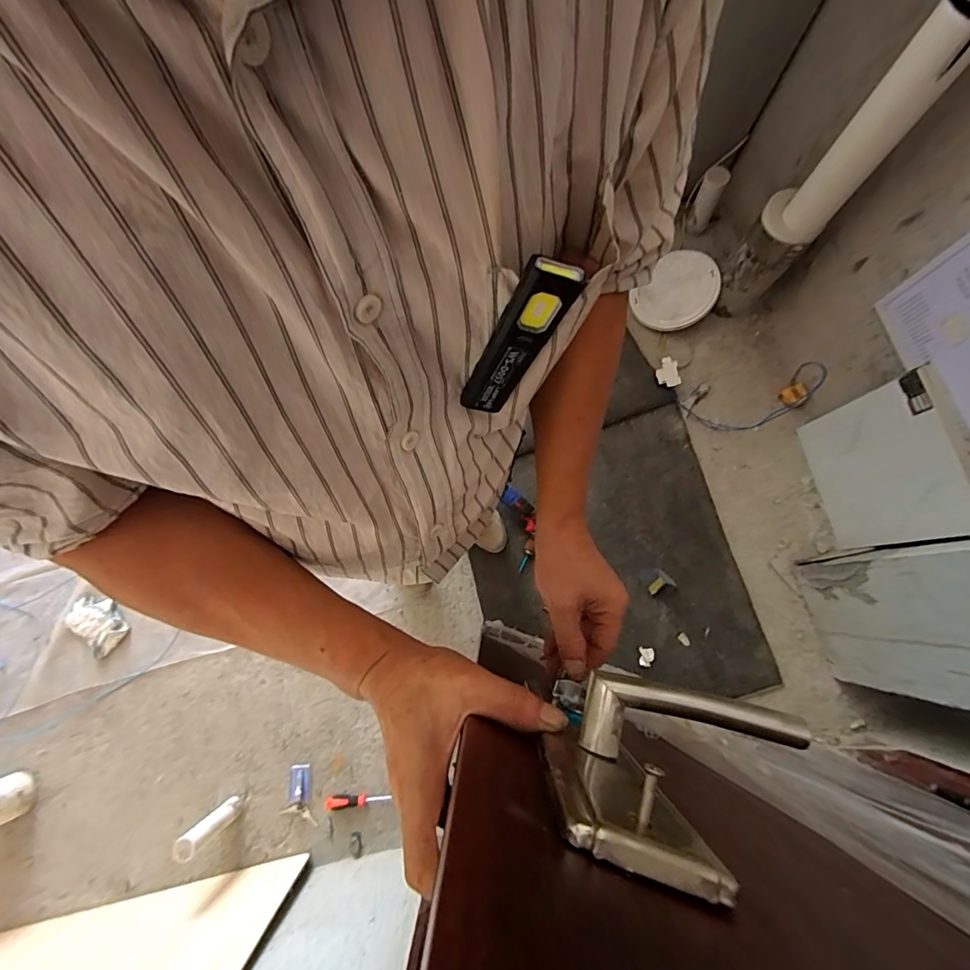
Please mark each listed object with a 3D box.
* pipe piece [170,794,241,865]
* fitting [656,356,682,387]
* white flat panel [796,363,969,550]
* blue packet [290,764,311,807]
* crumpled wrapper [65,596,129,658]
[{"bbox_3d":[-0.675,0.845,1.097,0.052,0.186,0.056,-35,78,-8],"label":"pipe piece"},{"bbox_3d":[0.577,-0.355,1.387,0.060,0.050,0.091,-11,76,-2],"label":"fitting"},{"bbox_3d":[1.065,-0.047,1.181,0.043,0.383,0.400,-8,77,-11],"label":"white flat panel"},{"bbox_3d":[-0.498,0.808,1.190,0.052,0.010,0.098,-8,75,-1],"label":"blue packet"},{"bbox_3d":[-1.129,0.400,1.281,0.187,0.024,0.126,36,79,9],"label":"crumpled wrapper"}]

